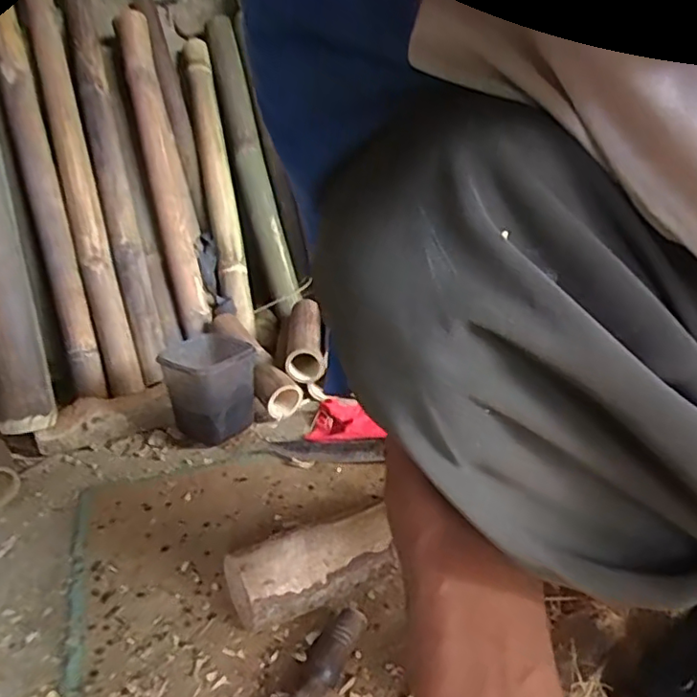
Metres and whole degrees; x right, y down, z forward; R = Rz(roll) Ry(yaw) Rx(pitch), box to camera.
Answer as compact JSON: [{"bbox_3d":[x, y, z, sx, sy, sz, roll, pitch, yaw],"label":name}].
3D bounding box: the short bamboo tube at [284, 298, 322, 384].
[{"bbox_3d":[-0.080,-0.029,1.054,0.065,0.055,0.275,-5,20,-3],"label":"short bamboo tube"}]

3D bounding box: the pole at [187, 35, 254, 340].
[{"bbox_3d":[-0.260,-0.341,1.218,0.059,0.655,0.068,-9,-12,-13],"label":"pole"}]

